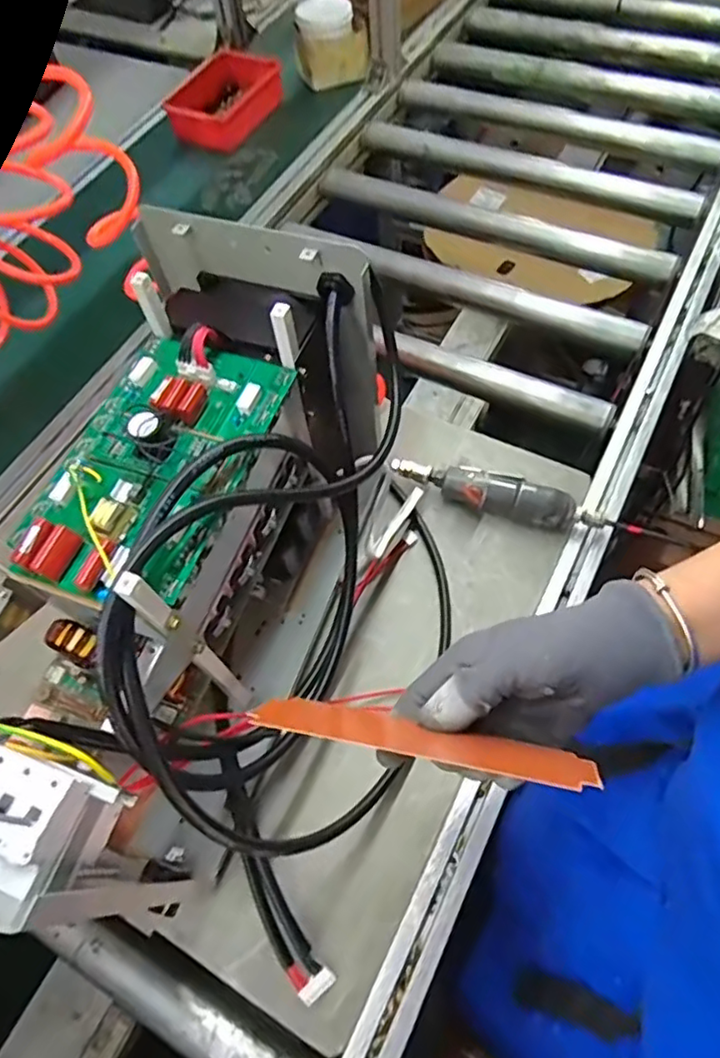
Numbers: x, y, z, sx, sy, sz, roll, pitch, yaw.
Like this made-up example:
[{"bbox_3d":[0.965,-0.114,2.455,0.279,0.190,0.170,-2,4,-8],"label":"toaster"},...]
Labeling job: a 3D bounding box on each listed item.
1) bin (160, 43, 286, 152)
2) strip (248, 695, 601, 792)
[{"bbox_3d":[-0.229,-0.758,1.080,0.140,0.062,0.225,16,64,13],"label":"bin"},{"bbox_3d":[0.031,0.110,0.324,0.173,0.068,0.005,6,89,17],"label":"strip"}]

